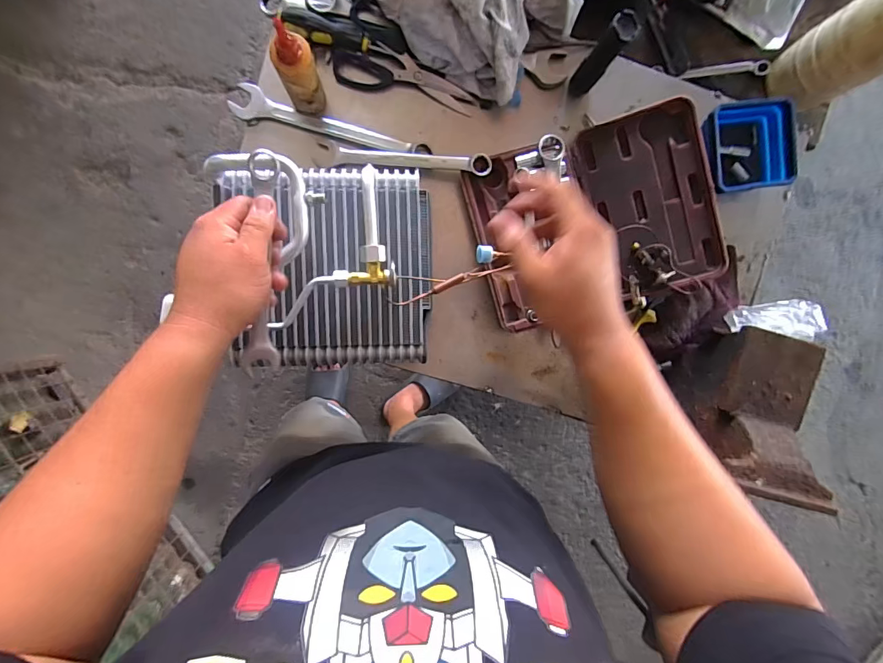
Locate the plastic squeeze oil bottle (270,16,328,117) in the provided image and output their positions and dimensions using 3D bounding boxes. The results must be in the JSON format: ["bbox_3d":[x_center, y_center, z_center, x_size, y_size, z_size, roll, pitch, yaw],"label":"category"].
[{"bbox_3d":[-0.164,-0.298,0.489,0.043,0.133,0.039,-22,96,-4],"label":"plastic squeeze oil bottle"}]

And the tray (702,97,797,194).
[{"bbox_3d":[0.407,-0.252,0.587,0.124,0.065,0.114,-9,95,-5],"label":"tray"}]

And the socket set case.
[{"bbox_3d":[0.201,-0.152,0.558,0.310,0.050,0.234,-13,95,-5],"label":"socket set case"}]

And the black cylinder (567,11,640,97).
[{"bbox_3d":[0.194,-0.333,0.515,0.025,0.130,0.030,-45,97,-1],"label":"black cylinder"}]

